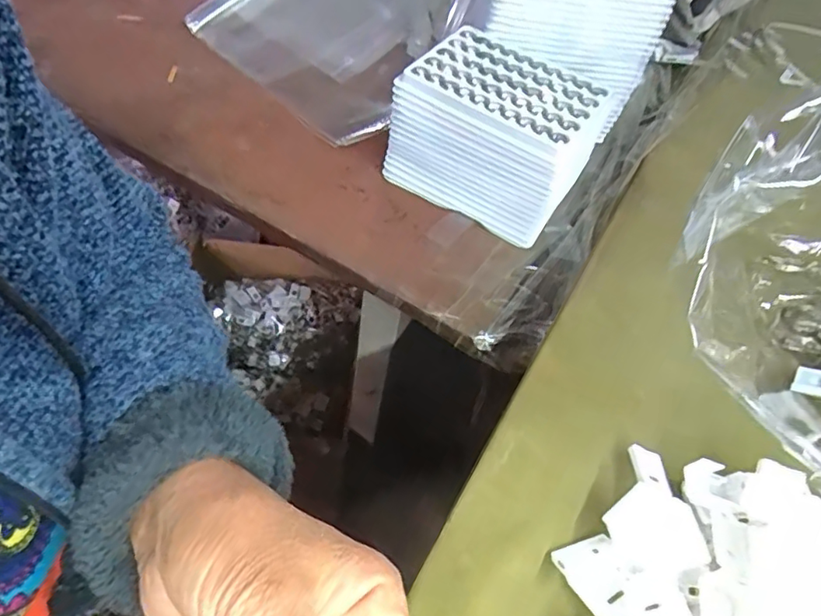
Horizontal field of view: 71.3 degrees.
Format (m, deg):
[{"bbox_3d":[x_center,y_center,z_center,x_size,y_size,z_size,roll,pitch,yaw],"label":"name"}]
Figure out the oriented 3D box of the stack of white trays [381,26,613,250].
[{"bbox_3d":[0.062,-0.123,0.414,0.131,0.088,0.082,30,56,17],"label":"stack of white trays"}]

